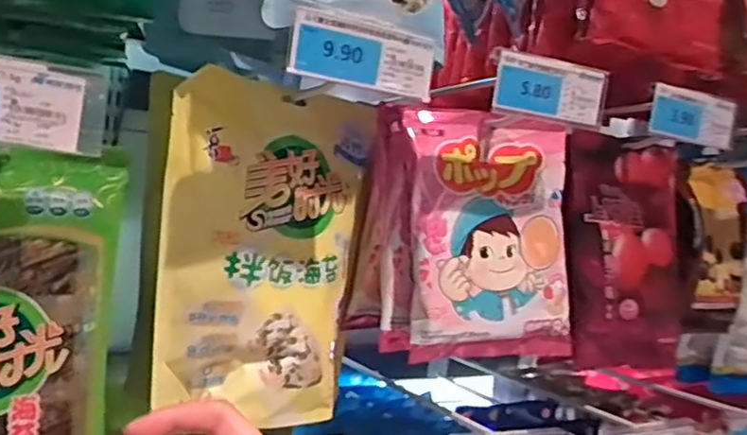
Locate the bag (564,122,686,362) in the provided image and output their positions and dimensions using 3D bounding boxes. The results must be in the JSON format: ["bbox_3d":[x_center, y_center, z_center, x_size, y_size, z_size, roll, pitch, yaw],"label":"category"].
[{"bbox_3d":[0.230,0.030,0.613,0.164,0.203,0.024,4,-8,-31],"label":"bag"}]

